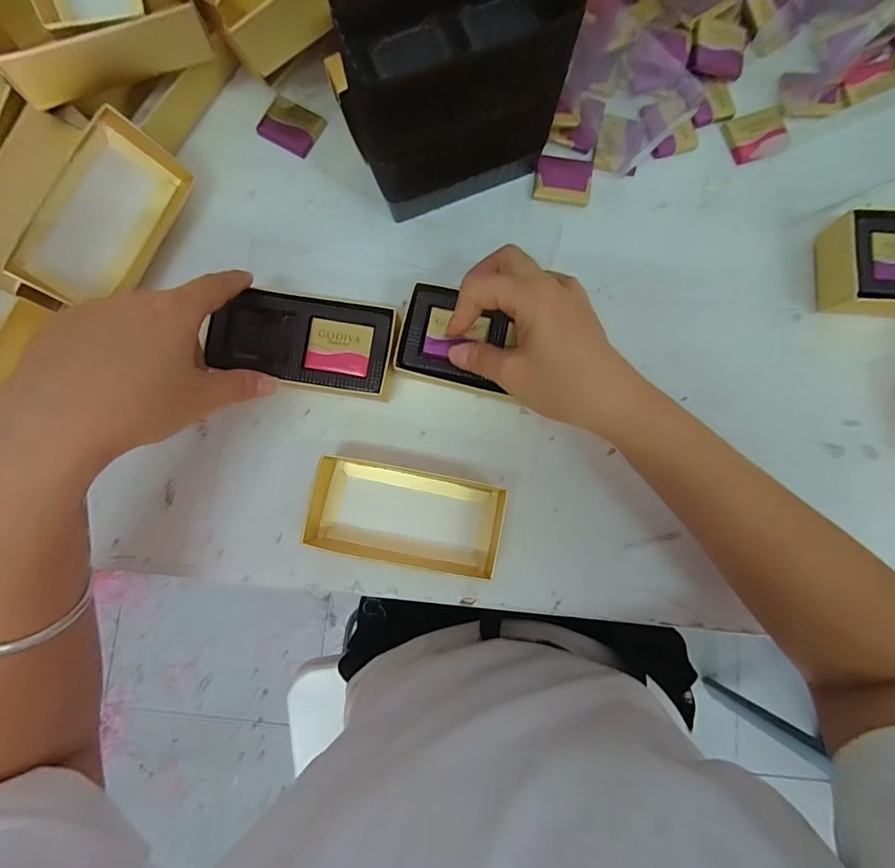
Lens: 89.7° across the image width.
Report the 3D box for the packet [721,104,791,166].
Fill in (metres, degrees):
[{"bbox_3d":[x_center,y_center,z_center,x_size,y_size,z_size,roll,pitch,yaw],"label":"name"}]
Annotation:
[{"bbox_3d":[0.224,-0.215,0.321,0.047,0.006,0.035,-21,84,-2],"label":"packet"}]

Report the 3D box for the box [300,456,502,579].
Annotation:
[{"bbox_3d":[-0.024,0.054,0.285,0.117,0.034,0.062,10,84,1],"label":"box"}]

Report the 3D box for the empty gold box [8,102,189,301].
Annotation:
[{"bbox_3d":[-0.226,-0.139,0.295,0.025,0.060,0.117,21,80,43],"label":"empty gold box"}]

